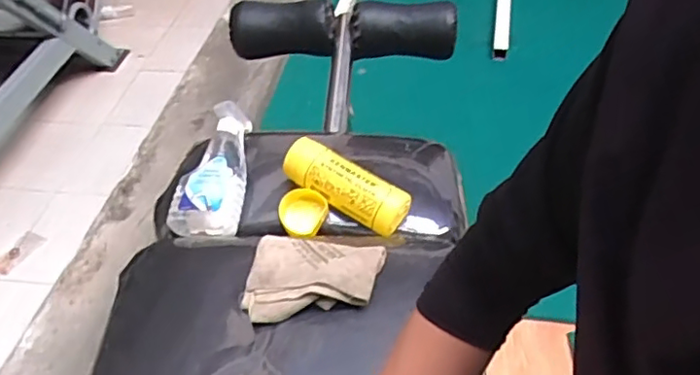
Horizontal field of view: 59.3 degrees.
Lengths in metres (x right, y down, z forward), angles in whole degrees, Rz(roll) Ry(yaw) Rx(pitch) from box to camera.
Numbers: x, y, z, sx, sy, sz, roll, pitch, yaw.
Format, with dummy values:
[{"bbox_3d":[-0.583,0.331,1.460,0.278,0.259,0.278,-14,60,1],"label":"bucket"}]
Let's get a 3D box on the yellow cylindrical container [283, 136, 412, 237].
[{"bbox_3d":[-0.007,-0.002,0.863,0.183,0.061,0.055,31,48,11],"label":"yellow cylindrical container"}]

